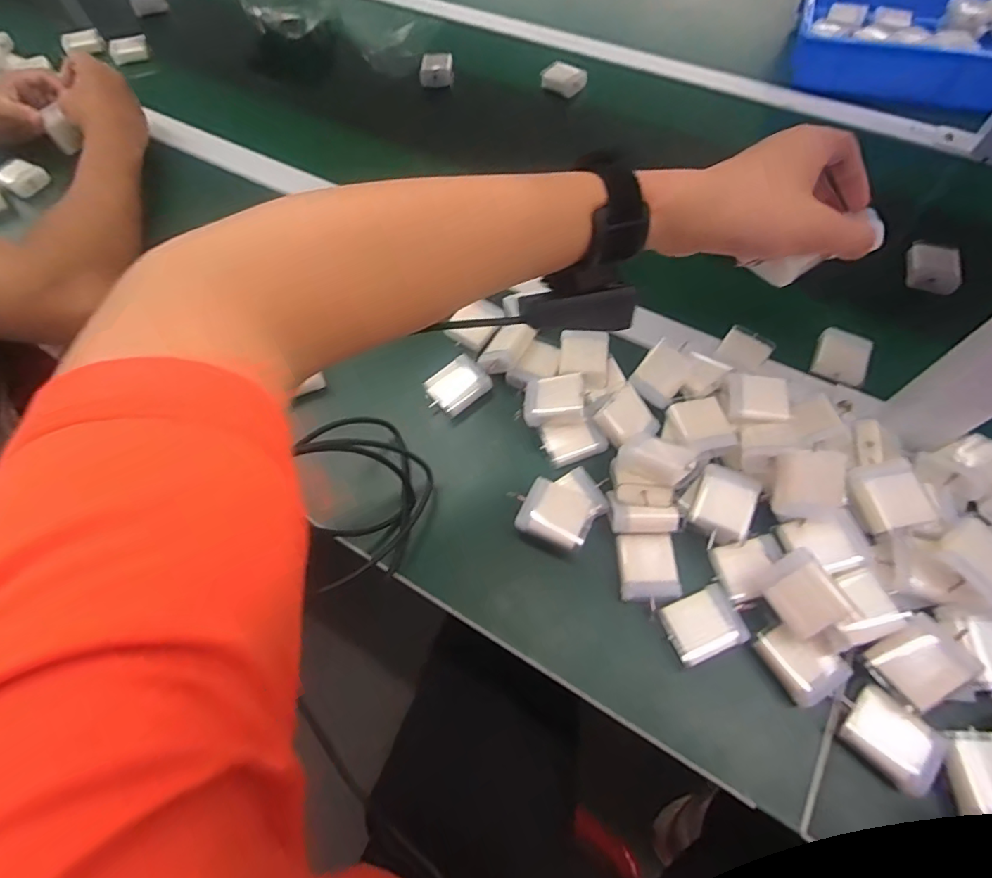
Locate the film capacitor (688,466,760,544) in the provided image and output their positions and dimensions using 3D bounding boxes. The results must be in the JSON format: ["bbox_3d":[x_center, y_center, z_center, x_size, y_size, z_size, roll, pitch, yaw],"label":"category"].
[{"bbox_3d":[0.169,0.050,0.378,0.041,0.026,0.047,25,65,15],"label":"film capacitor"}]

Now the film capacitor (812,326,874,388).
[{"bbox_3d":[0.309,-0.073,0.452,0.042,0.018,0.047,23,64,14],"label":"film capacitor"}]

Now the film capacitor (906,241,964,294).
[{"bbox_3d":[0.429,-0.169,0.496,0.041,0.025,0.046,16,63,10],"label":"film capacitor"}]

